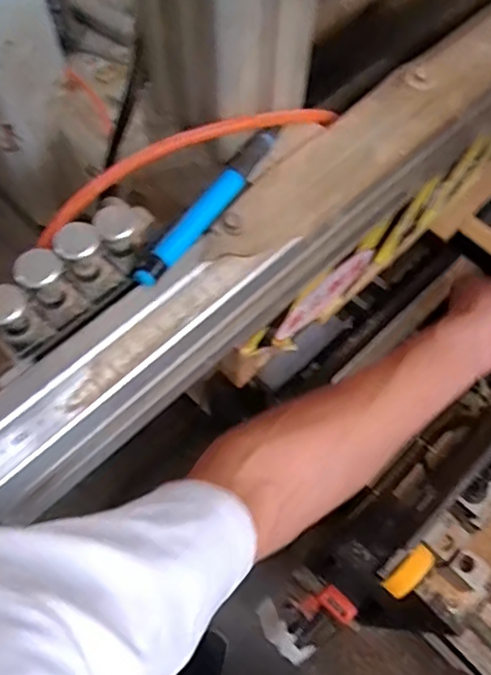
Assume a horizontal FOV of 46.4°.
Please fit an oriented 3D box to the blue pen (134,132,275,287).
[{"bbox_3d":[-0.018,-0.070,0.297,0.013,0.009,0.112,30,68,13],"label":"blue pen"}]

